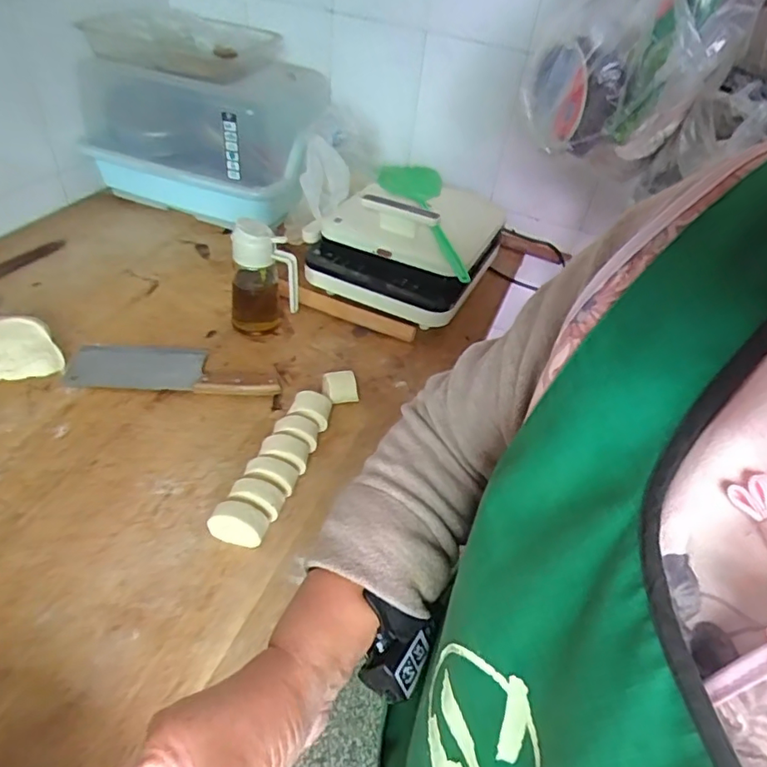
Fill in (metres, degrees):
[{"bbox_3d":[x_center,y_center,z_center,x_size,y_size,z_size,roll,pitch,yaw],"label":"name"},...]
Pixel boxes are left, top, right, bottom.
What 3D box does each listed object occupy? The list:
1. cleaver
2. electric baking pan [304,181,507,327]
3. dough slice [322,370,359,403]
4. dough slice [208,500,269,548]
[{"bbox_3d":[-0.306,-0.026,0.814,0.303,0.019,0.100,4,42,-3],"label":"cleaver"},{"bbox_3d":[0.049,-0.274,1.018,0.287,0.131,0.332,19,43,13],"label":"electric baking pan"},{"bbox_3d":[-0.062,0.005,0.805,0.049,0.025,0.046,-13,46,-22],"label":"dough slice"},{"bbox_3d":[-0.162,0.156,0.623,0.065,0.039,0.040,17,43,11],"label":"dough slice"}]

